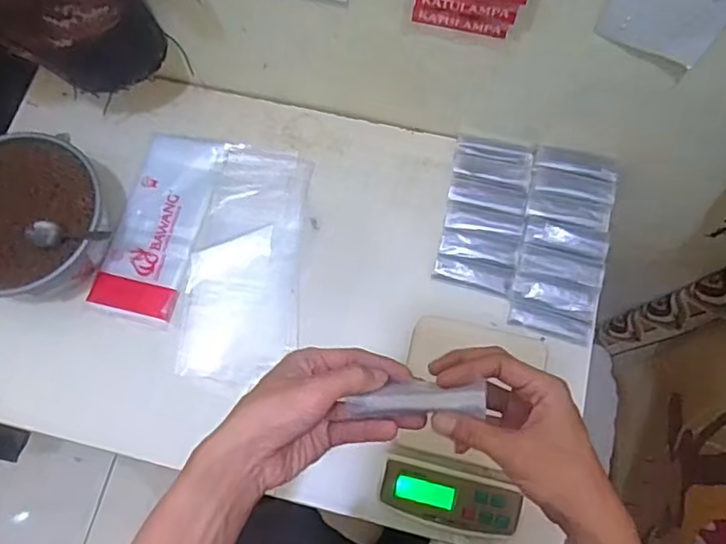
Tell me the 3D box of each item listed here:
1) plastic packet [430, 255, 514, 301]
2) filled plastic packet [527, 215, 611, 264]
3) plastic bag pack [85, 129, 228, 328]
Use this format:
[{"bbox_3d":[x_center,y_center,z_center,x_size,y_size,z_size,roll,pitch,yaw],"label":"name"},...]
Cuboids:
[{"bbox_3d":[0.137,0.003,0.733,0.095,0.011,0.038,16,73,6],"label":"plastic packet"},{"bbox_3d":[0.250,-0.042,0.728,0.096,0.017,0.039,17,73,6],"label":"filled plastic packet"},{"bbox_3d":[-0.262,-0.061,0.770,0.109,0.009,0.251,12,74,5],"label":"plastic bag pack"}]

